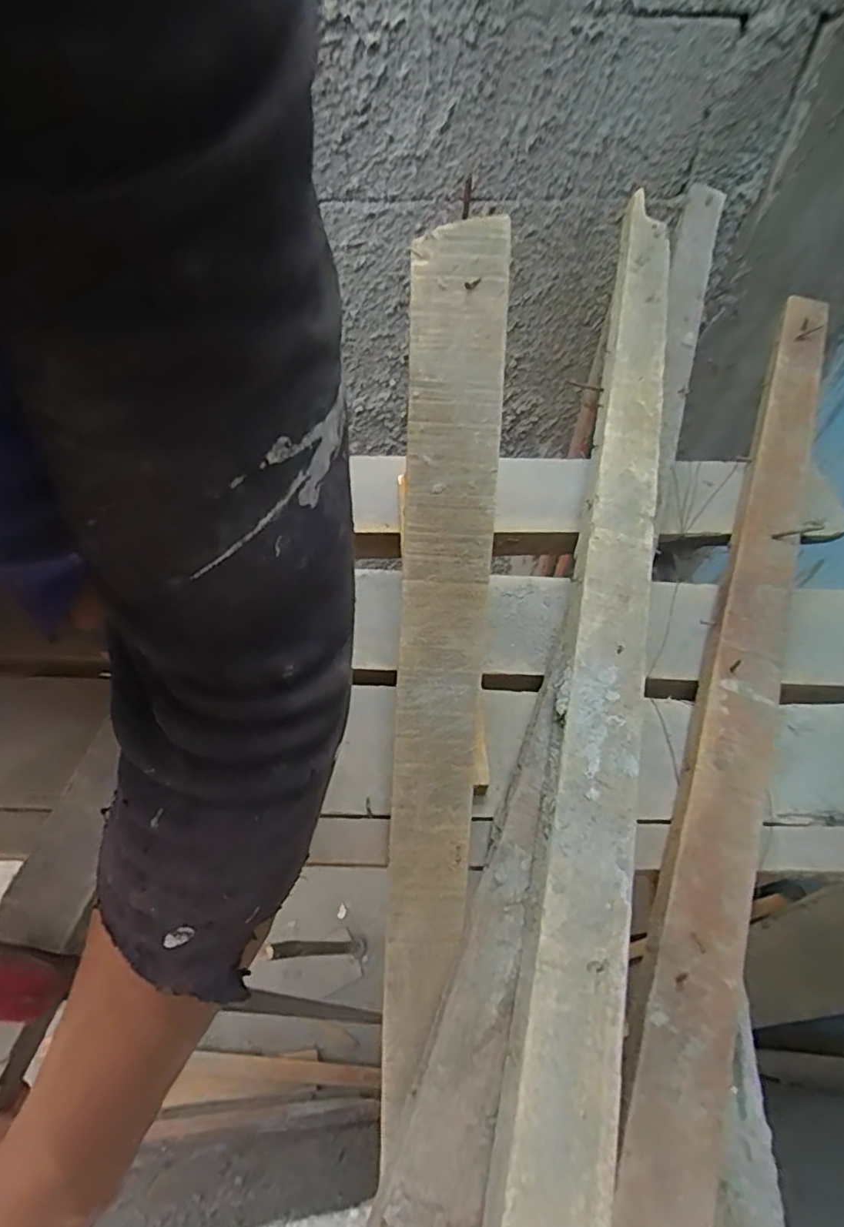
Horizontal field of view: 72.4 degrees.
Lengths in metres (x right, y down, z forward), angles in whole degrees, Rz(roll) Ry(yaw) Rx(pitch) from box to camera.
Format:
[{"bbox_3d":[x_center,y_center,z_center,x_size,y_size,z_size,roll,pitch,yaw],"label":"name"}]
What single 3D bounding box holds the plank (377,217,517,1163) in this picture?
[{"bbox_3d":[0.010,0.058,0.364,0.068,0.010,0.537,5,100,1],"label":"plank"}]

